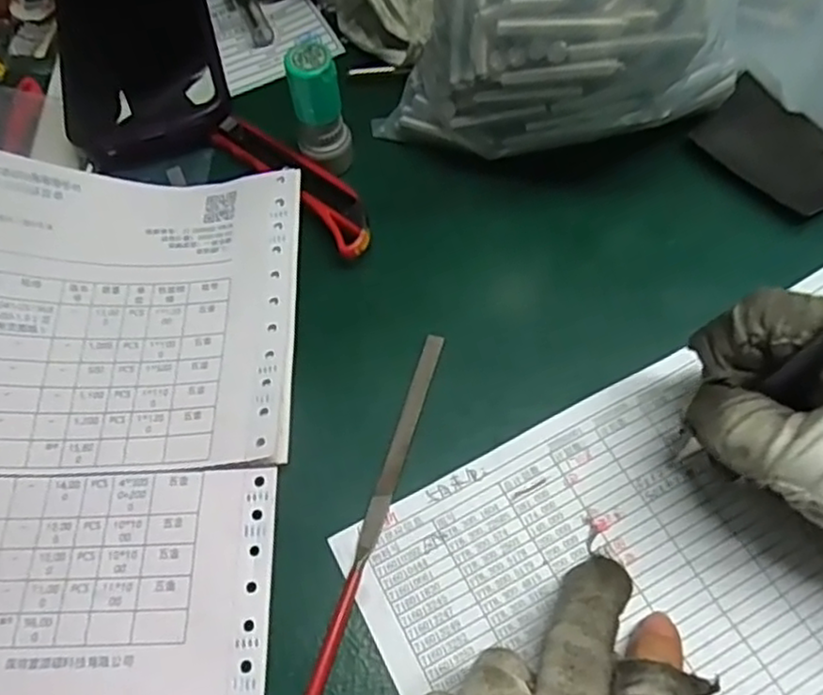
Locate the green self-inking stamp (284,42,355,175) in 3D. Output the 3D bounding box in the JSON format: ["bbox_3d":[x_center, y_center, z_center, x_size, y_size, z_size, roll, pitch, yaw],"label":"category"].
[{"bbox_3d":[-0.040,-0.104,0.316,0.023,0.060,0.020,-10,62,-3],"label":"green self-inking stamp"}]

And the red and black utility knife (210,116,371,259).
[{"bbox_3d":[-0.054,-0.078,0.328,0.024,0.014,0.105,-39,67,-17],"label":"red and black utility knife"}]

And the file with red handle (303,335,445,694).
[{"bbox_3d":[-0.013,0.061,0.256,0.008,0.004,0.154,15,63,10],"label":"file with red handle"}]

